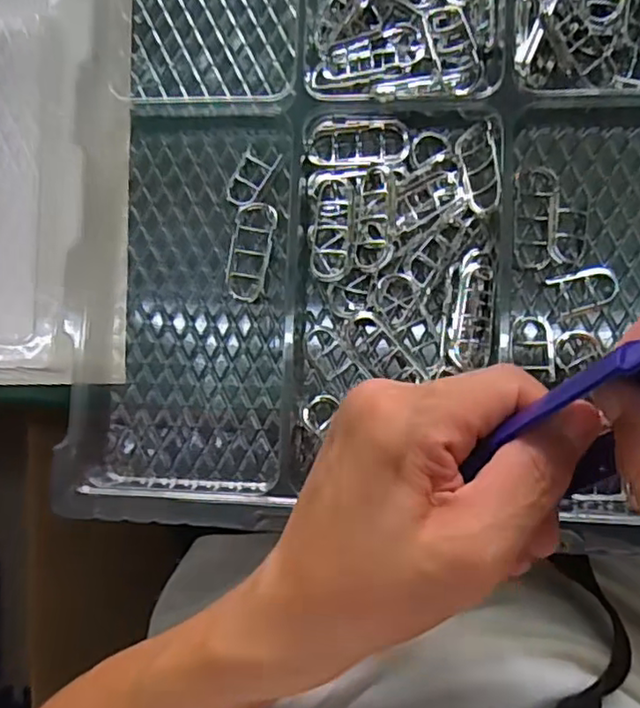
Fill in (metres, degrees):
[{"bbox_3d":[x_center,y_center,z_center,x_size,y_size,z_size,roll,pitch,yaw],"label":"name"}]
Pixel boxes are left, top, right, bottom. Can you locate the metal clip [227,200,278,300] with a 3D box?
[{"bbox_3d":[-0.037,-0.055,0.338,0.023,0.006,0.053,8,86,7],"label":"metal clip"}]

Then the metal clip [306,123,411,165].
[{"bbox_3d":[0.019,-0.109,0.329,0.052,0.008,0.024,2,85,6],"label":"metal clip"}]

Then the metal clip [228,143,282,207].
[{"bbox_3d":[-0.037,-0.096,0.342,0.019,0.006,0.034,24,88,8],"label":"metal clip"}]

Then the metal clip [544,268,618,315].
[{"bbox_3d":[0.132,-0.033,0.318,0.031,0.006,0.021,-18,83,4],"label":"metal clip"}]

